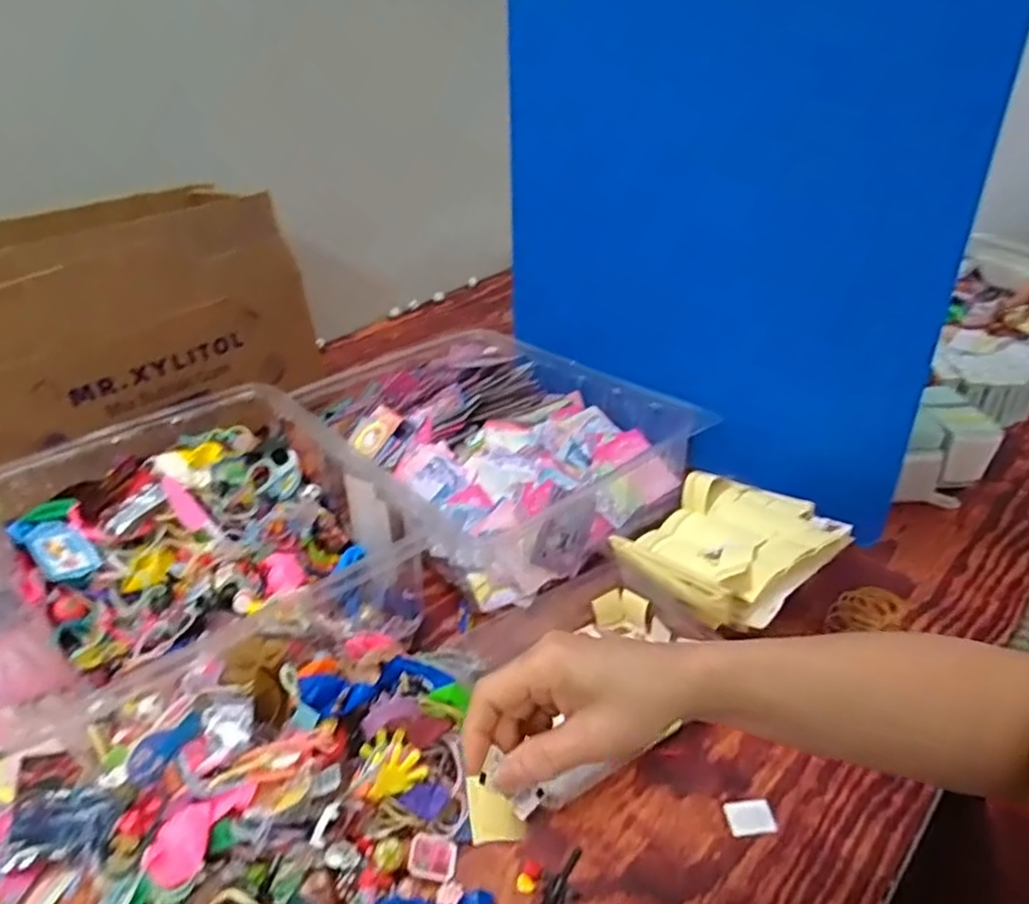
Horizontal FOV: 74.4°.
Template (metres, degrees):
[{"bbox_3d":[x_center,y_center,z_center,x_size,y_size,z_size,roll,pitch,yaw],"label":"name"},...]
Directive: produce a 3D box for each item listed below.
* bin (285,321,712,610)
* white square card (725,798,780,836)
[{"bbox_3d":[-0.028,-0.018,0.861,0.357,0.106,0.440,-25,37,-29],"label":"bin"},{"bbox_3d":[0.176,0.271,0.504,0.034,0.005,0.024,-5,32,0],"label":"white square card"}]

